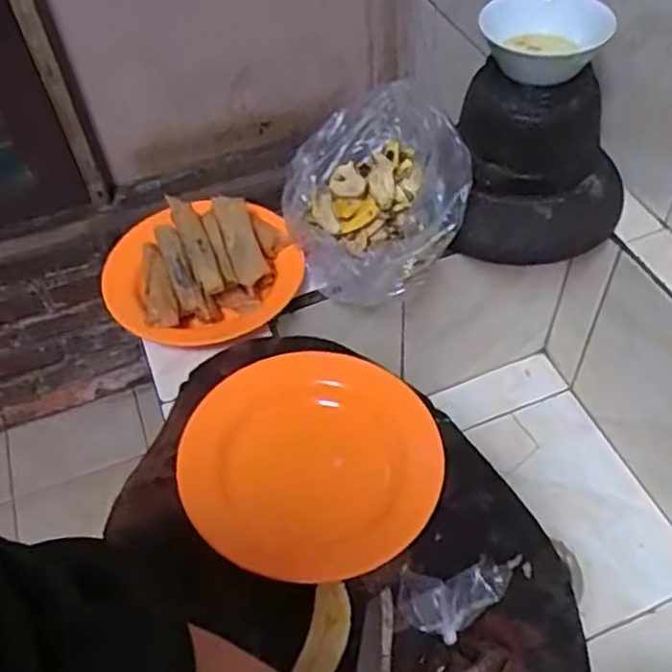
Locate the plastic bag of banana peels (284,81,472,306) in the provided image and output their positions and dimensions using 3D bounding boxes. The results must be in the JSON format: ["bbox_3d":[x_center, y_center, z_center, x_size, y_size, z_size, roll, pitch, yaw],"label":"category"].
[{"bbox_3d":[0.035,-0.157,0.767,0.182,0.117,0.212,-20,52,-12],"label":"plastic bag of banana peels"}]

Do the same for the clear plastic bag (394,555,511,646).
[{"bbox_3d":[0.084,0.183,0.493,0.084,0.021,0.048,-25,48,20],"label":"clear plastic bag"}]

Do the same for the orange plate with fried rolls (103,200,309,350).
[{"bbox_3d":[-0.141,-0.073,0.744,0.199,0.060,0.167,-17,52,-10],"label":"orange plate with fried rolls"}]

